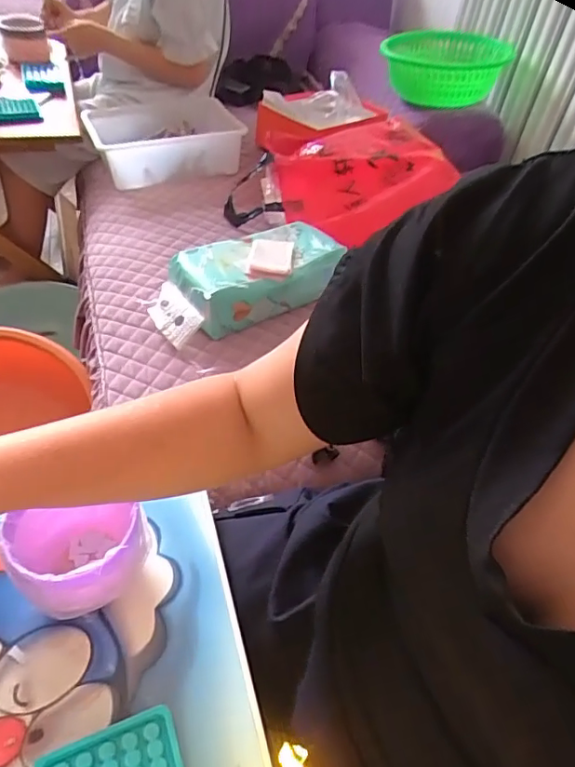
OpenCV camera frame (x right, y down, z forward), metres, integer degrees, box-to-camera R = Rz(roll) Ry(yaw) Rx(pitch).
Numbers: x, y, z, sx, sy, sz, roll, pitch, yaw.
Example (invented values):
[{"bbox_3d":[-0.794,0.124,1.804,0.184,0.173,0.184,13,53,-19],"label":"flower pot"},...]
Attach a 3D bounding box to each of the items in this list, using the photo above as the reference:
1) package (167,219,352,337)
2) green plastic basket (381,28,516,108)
[{"bbox_3d":[-0.045,-0.184,0.871,0.281,0.084,0.150,-22,53,-26],"label":"package"},{"bbox_3d":[0.444,-0.895,1.464,0.336,0.112,0.419,9,45,1],"label":"green plastic basket"}]

